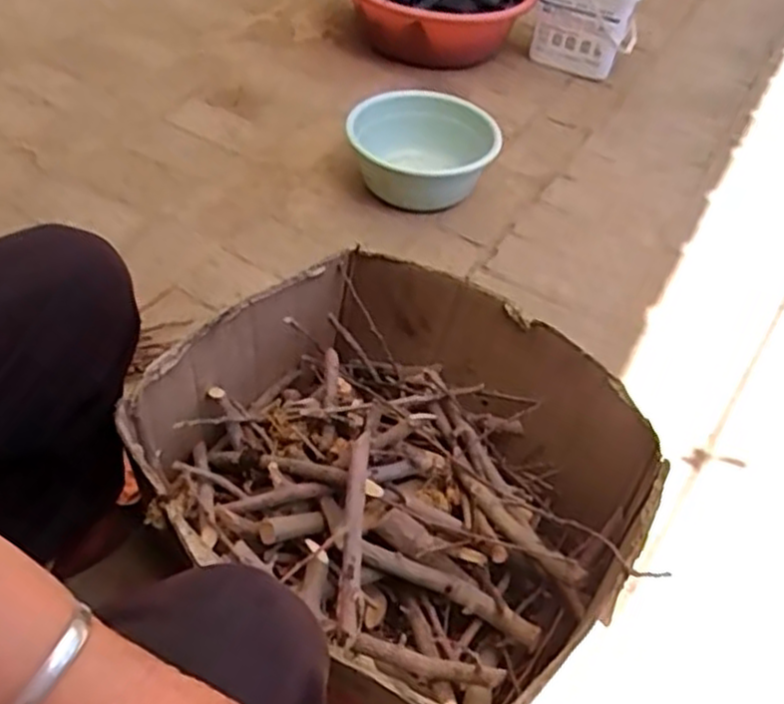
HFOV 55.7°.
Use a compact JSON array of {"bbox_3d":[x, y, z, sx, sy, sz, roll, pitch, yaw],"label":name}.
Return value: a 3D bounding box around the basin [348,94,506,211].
[{"bbox_3d":[0.053,-0.378,1.391,0.274,0.119,0.255,4,47,-4],"label":"basin"}]

